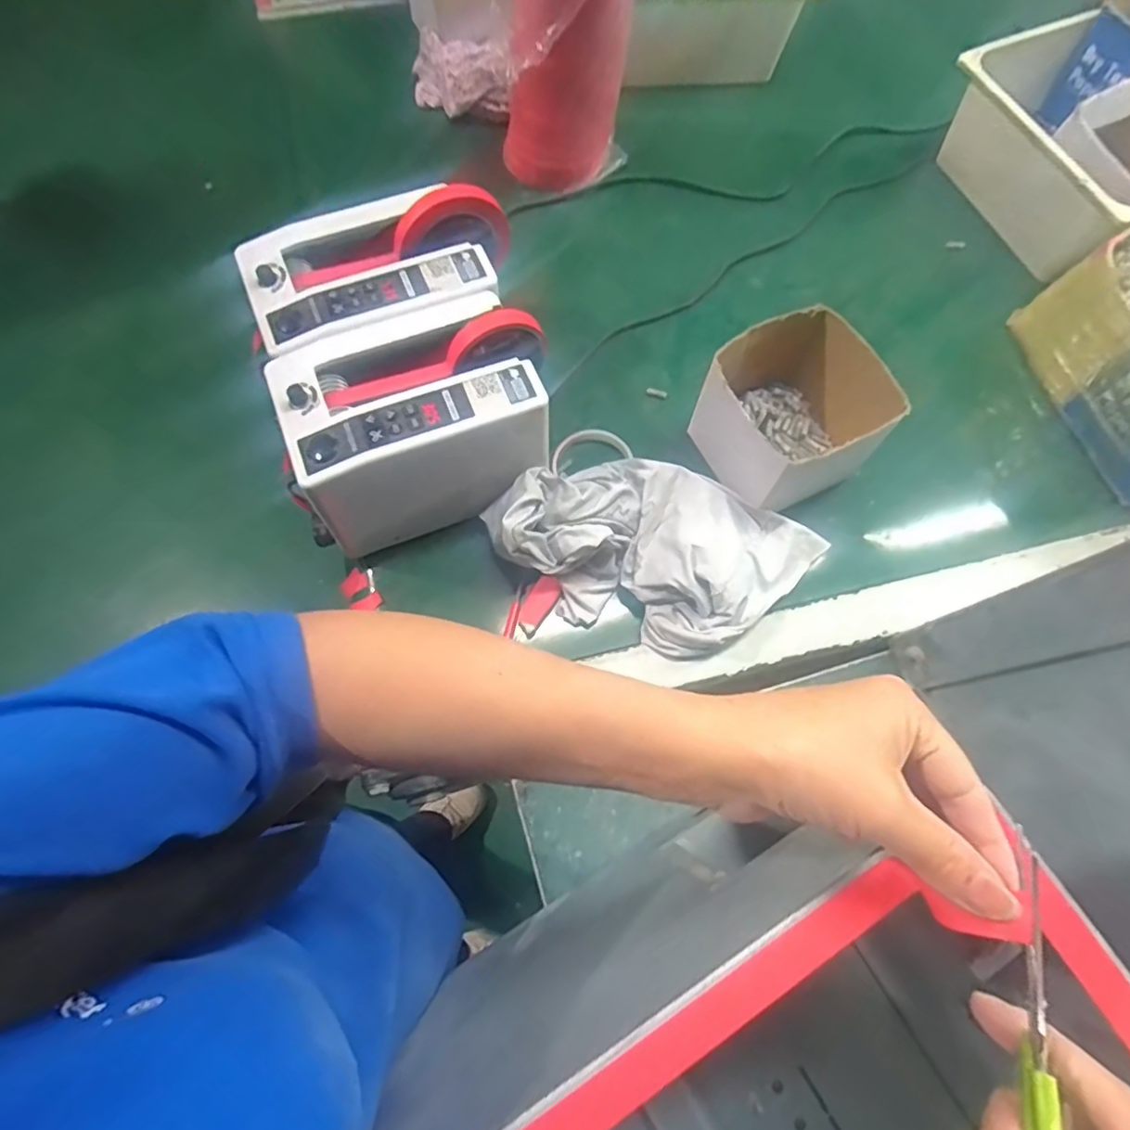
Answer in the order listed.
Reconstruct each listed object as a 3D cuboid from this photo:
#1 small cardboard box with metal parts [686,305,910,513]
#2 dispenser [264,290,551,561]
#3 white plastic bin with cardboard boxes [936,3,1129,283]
[{"bbox_3d":[0.207,-0.142,0.589,0.148,0.113,0.141,-23,72,-8],"label":"small cardboard box with metal parts"},{"bbox_3d":[-0.133,-0.124,0.558,0.235,0.142,0.153,-17,72,-7],"label":"dispenser"},{"bbox_3d":[0.586,-0.479,0.706,0.196,0.122,0.284,-22,72,-8],"label":"white plastic bin with cardboard boxes"}]

